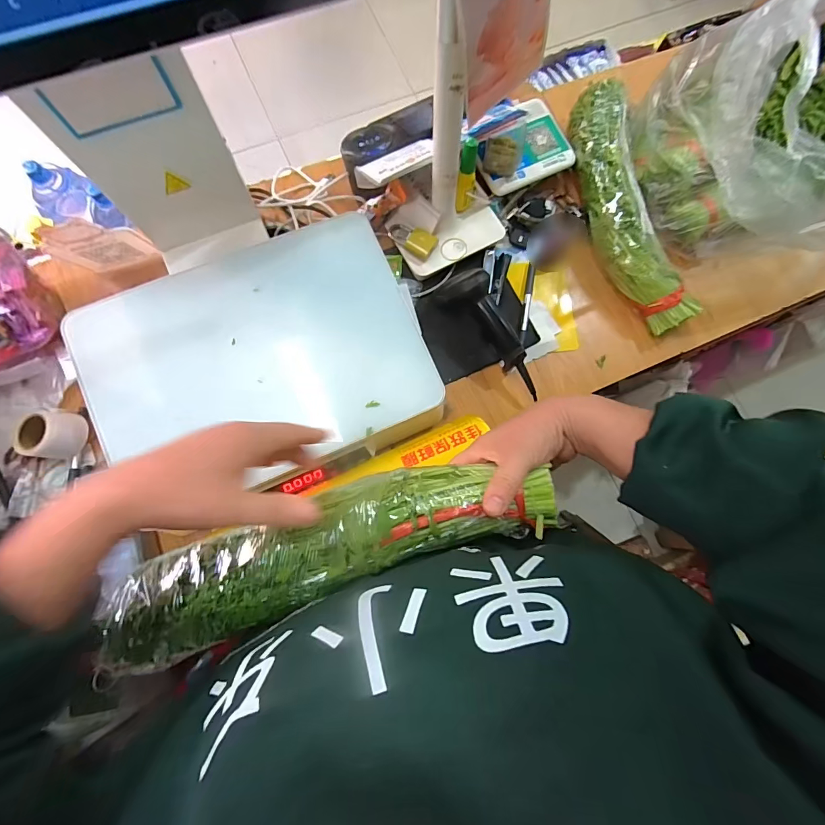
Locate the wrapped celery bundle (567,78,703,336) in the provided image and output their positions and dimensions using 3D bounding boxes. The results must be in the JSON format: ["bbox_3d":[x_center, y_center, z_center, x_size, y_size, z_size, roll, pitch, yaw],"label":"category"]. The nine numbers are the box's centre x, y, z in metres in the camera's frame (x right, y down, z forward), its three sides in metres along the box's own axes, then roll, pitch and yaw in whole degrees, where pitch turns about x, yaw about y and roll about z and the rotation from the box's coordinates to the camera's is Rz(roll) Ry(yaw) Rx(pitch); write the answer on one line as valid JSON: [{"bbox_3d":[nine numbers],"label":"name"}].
[{"bbox_3d":[0.299,-0.292,0.570,0.096,0.054,0.368,-15,82,-6],"label":"wrapped celery bundle"}]

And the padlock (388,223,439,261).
[{"bbox_3d":[-0.003,-0.238,0.561,0.069,0.016,0.038,21,89,9],"label":"padlock"}]

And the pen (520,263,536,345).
[{"bbox_3d":[0.166,-0.156,0.579,0.012,0.013,0.126,11,80,-2],"label":"pen"}]

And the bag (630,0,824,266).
[{"bbox_3d":[0.522,-0.369,0.506,0.400,0.201,0.300,-18,83,-7],"label":"bag"}]

